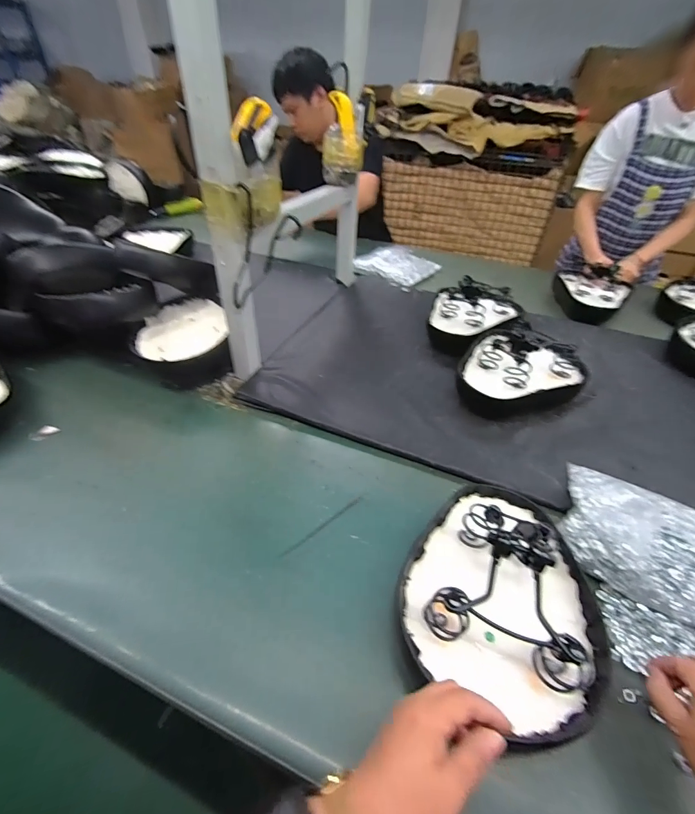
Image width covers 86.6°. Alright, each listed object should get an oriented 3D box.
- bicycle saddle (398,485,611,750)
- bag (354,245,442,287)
[{"bbox_3d":[0.187,0.196,0.421,0.211,0.097,0.268,27,51,19],"label":"bicycle saddle"},{"bbox_3d":[0.169,-0.500,1.256,0.225,0.031,0.217,33,53,23],"label":"bag"}]

